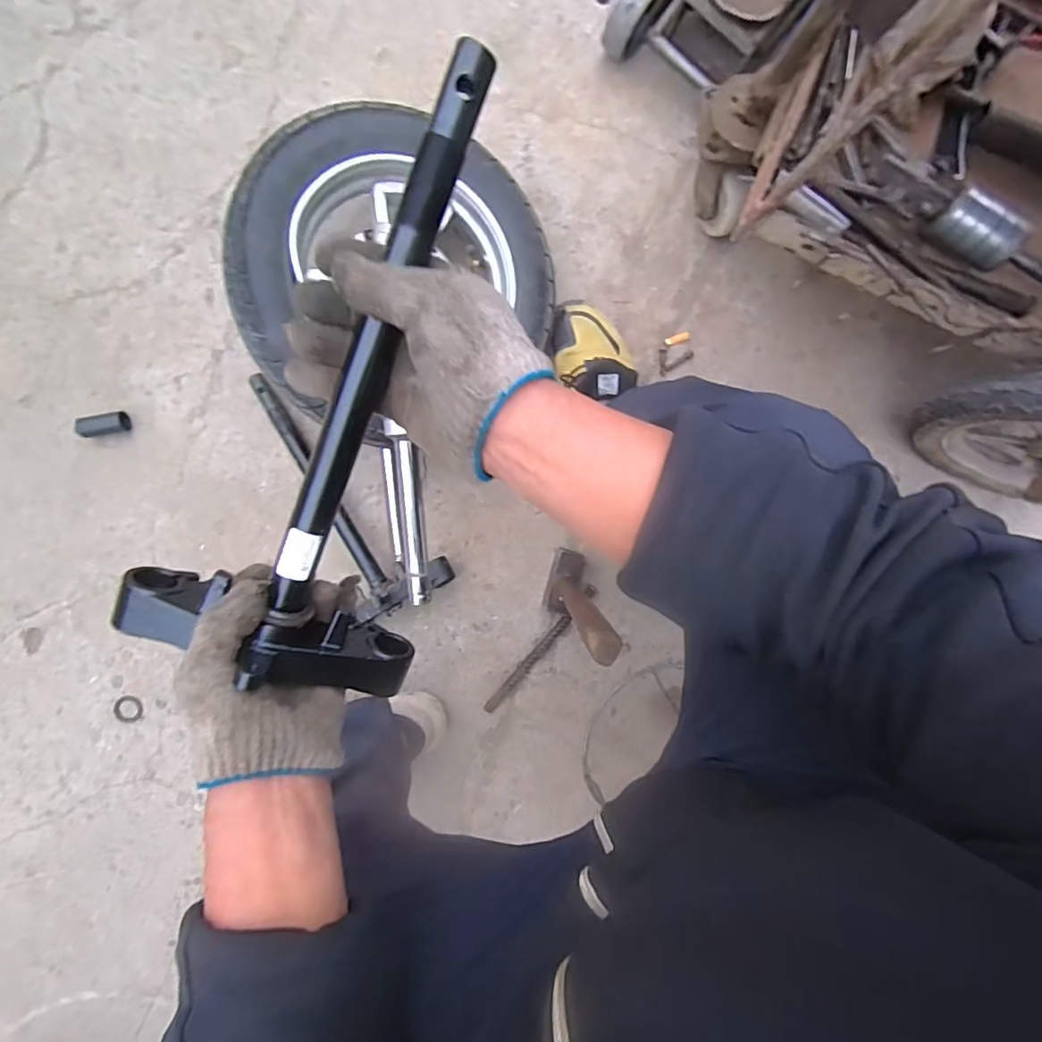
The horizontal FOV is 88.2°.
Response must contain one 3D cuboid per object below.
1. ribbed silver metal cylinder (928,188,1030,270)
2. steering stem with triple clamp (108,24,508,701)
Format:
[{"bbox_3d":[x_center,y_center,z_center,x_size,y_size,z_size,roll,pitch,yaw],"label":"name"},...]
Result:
[{"bbox_3d":[0.470,-0.298,0.552,0.084,0.037,0.042,39,92,-5],"label":"ribbed silver metal cylinder"},{"bbox_3d":[-0.108,-0.072,0.320,0.172,0.081,0.378,20,101,-3],"label":"steering stem with triple clamp"}]

